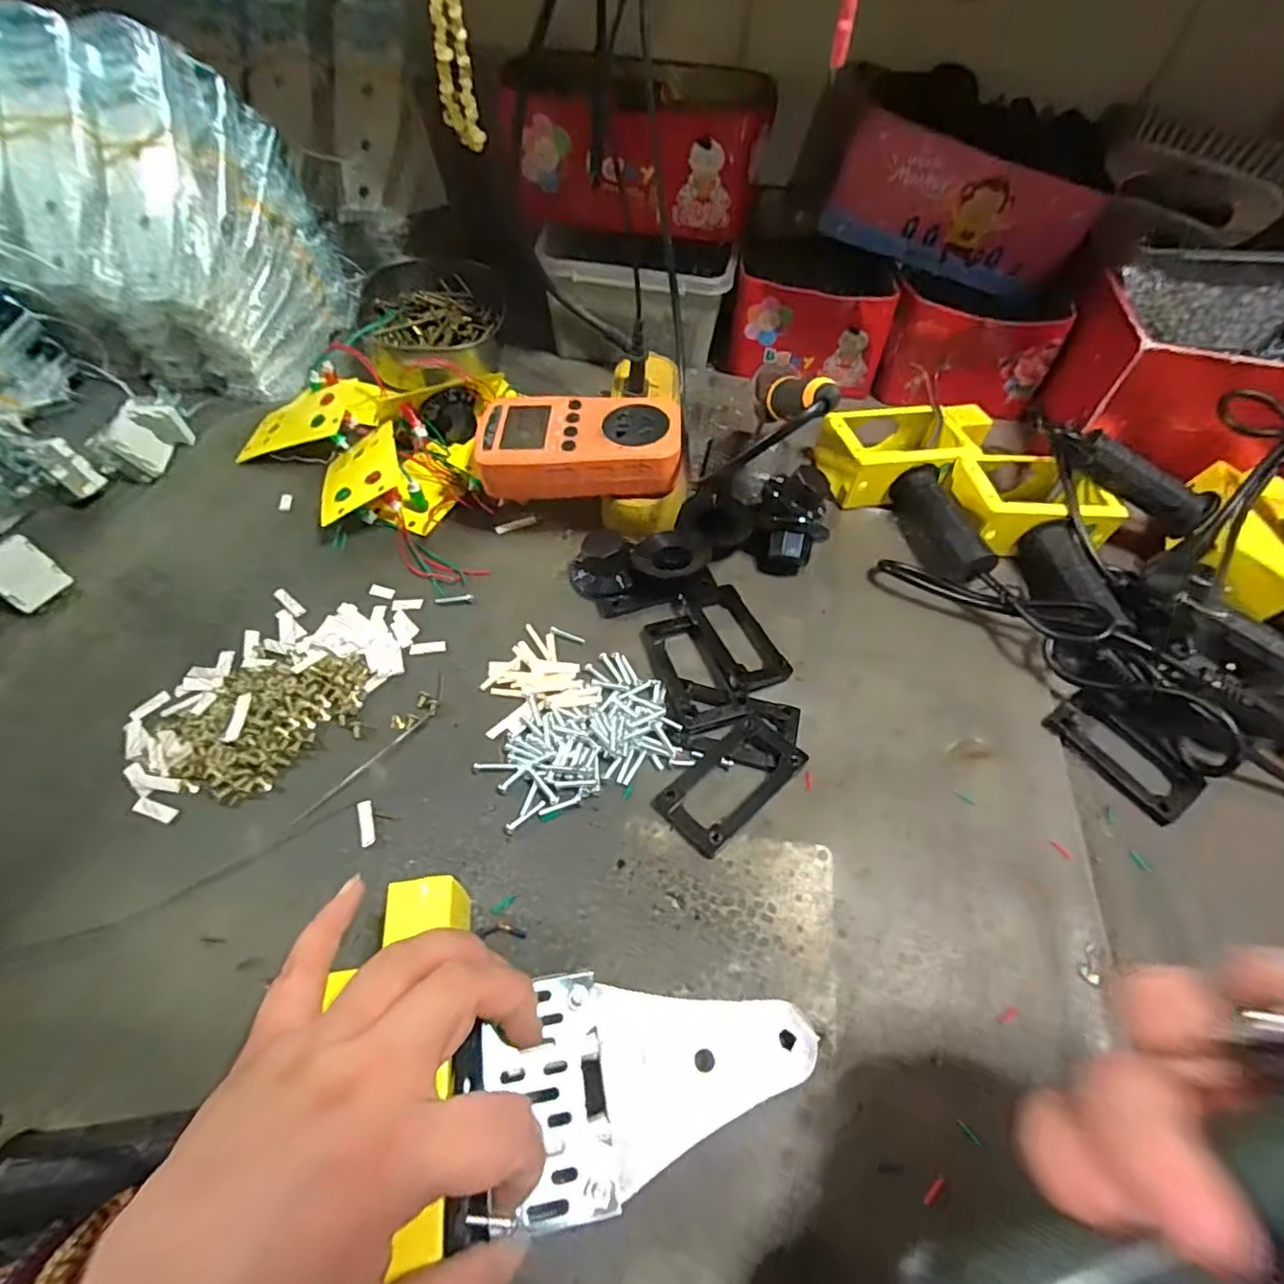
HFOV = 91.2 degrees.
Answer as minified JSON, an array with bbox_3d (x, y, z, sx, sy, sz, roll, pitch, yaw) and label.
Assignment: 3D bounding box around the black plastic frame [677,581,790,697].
[{"bbox_3d":[0.056,-0.004,0.382,0.043,0.010,0.076,-18,56,-22],"label":"black plastic frame"}]

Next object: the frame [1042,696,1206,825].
[{"bbox_3d":[0.272,0.060,0.353,0.047,0.010,0.074,-27,59,-25],"label":"frame"}]

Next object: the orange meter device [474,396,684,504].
[{"bbox_3d":[-0.039,-0.128,0.403,0.125,0.029,0.069,0,54,-3],"label":"orange meter device"}]

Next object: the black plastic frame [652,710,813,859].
[{"bbox_3d":[0.047,0.071,0.325,0.079,0.012,0.041,-36,64,-25],"label":"black plastic frame"}]

